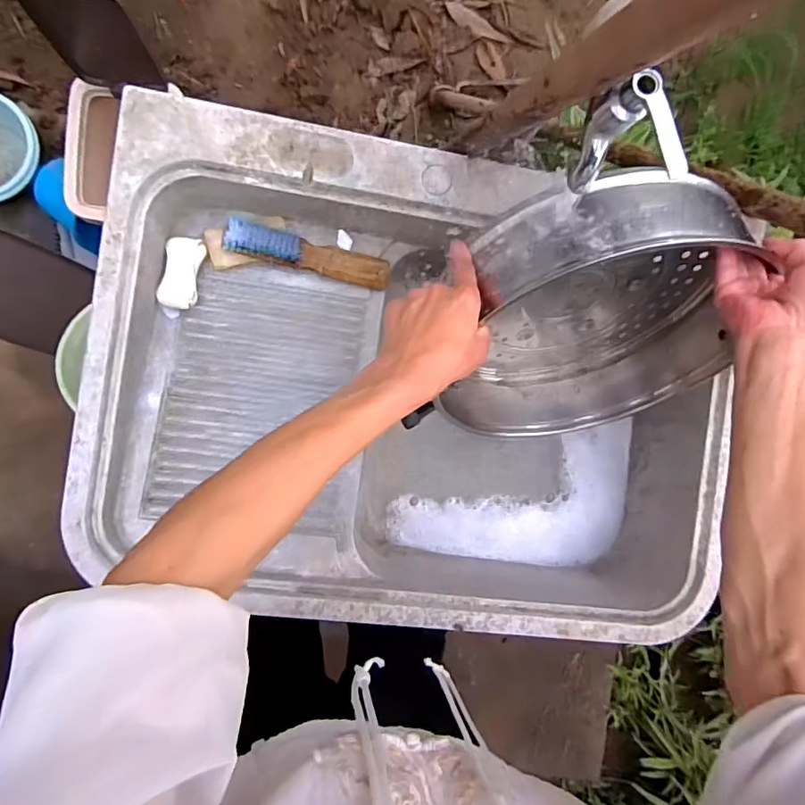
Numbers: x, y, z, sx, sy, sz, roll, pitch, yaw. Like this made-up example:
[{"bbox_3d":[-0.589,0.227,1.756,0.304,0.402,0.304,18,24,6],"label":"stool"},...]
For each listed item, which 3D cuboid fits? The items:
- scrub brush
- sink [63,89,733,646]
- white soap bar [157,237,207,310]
[{"bbox_3d":[-0.120,-0.191,0.646,0.210,0.041,0.042,11,86,-7],"label":"scrub brush"},{"bbox_3d":[0.030,-0.011,0.677,0.774,0.194,0.558,8,86,-8],"label":"sink"},{"bbox_3d":[-0.276,-0.163,0.621,0.043,0.016,0.092,10,86,-7],"label":"white soap bar"}]

